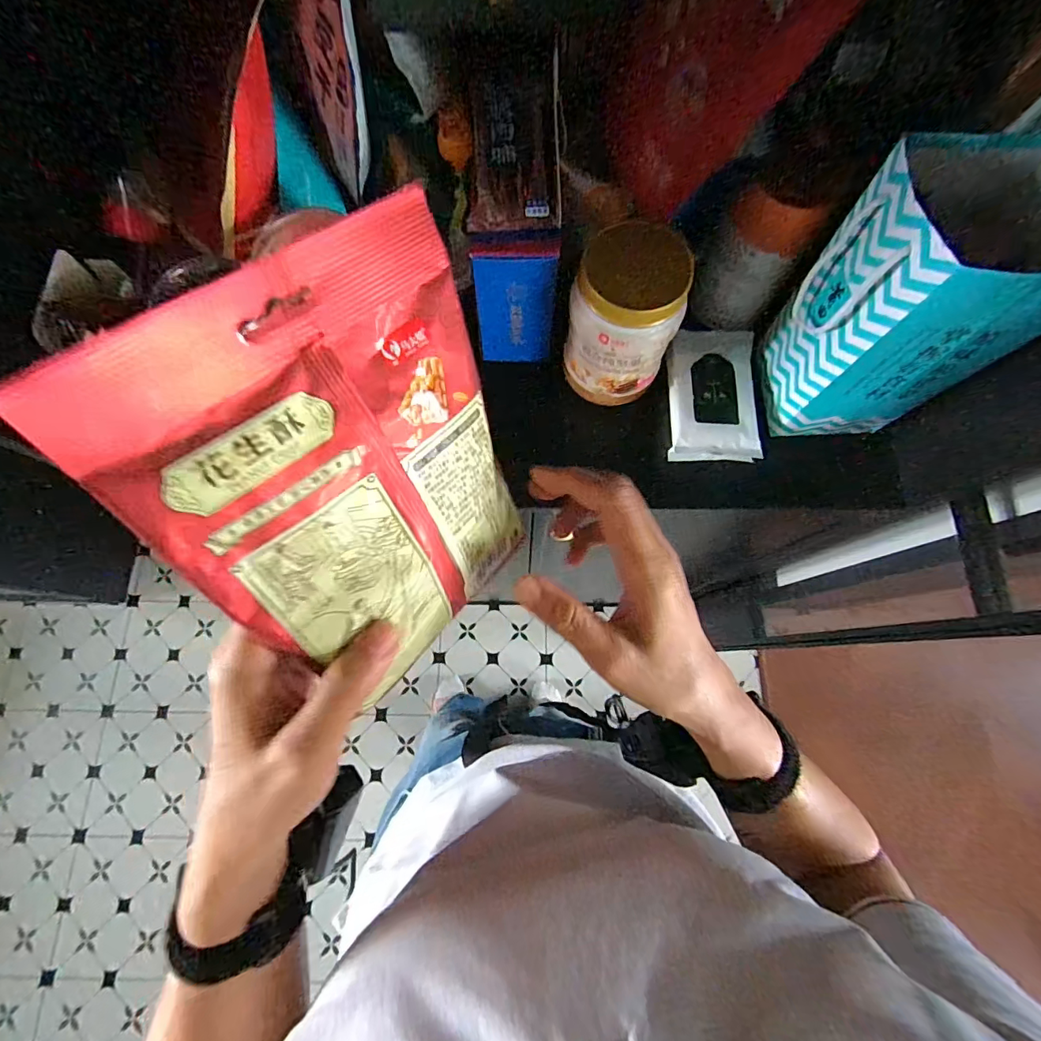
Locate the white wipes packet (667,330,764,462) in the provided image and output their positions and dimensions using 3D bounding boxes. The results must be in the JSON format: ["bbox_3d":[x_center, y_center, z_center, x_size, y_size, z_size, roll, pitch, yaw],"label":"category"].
[{"bbox_3d":[0.204,-0.137,0.517,0.090,0.024,0.157,4,74,2],"label":"white wipes packet"}]

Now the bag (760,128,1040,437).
[{"bbox_3d":[0.311,-0.170,0.409,0.126,0.204,0.109,3,74,2],"label":"bag"}]

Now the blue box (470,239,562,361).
[{"bbox_3d":[-0.003,-0.201,0.471,0.073,0.133,0.025,0,74,1],"label":"blue box"}]

